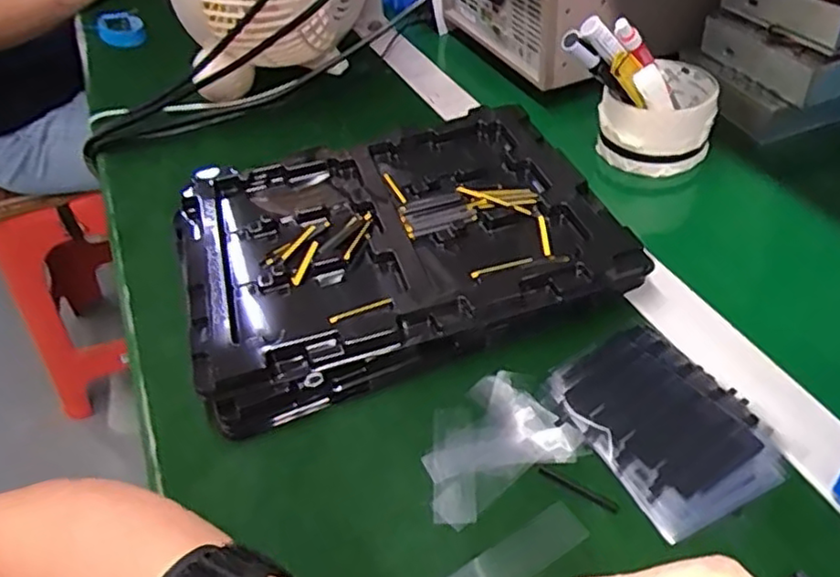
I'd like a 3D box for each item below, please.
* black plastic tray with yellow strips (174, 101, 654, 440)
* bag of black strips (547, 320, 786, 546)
[{"bbox_3d":[-0.017,-0.036,0.445,0.264,0.031,0.207,-17,44,-9],"label":"black plastic tray with yellow strips"},{"bbox_3d":[0.126,0.068,0.354,0.079,0.010,0.110,-22,45,-14],"label":"bag of black strips"}]

